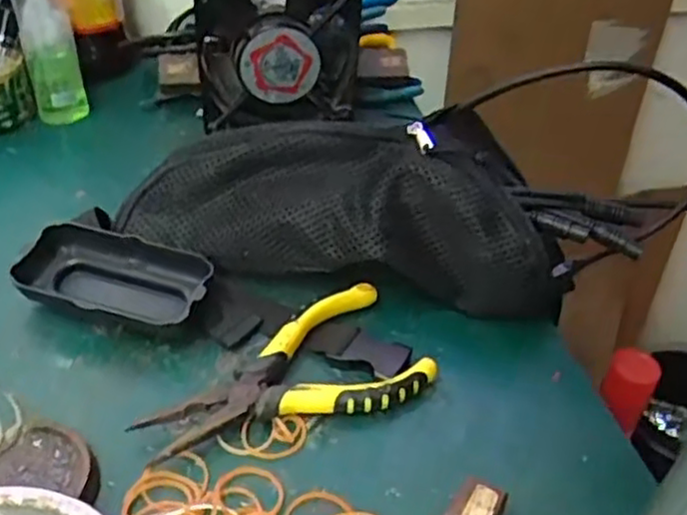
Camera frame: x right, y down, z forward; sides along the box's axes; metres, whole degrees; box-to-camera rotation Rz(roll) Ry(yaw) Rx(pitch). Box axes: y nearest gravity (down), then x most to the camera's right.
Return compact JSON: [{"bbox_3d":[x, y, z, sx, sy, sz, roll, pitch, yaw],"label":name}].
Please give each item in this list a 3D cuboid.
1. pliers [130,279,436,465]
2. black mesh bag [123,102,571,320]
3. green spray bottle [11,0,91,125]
[{"bbox_3d":[-0.028,0.065,0.363,0.144,0.020,0.071,-21,47,-27],"label":"pliers"},{"bbox_3d":[0.003,-0.030,0.429,0.260,0.088,0.083,8,40,4],"label":"black mesh bag"},{"bbox_3d":[-0.228,-0.183,0.538,0.041,0.170,0.037,-11,43,-17],"label":"green spray bottle"}]

